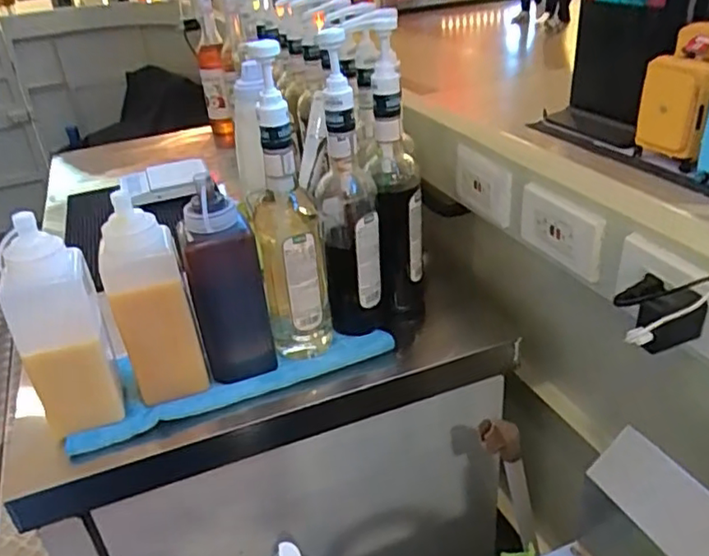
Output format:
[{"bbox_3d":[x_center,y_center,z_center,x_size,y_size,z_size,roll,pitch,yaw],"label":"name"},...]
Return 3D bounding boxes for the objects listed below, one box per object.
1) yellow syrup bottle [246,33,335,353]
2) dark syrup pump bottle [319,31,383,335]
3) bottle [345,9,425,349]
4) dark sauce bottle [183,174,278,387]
[{"bbox_3d":[-0.079,-0.069,0.703,0.074,0.362,0.068,-10,31,-6],"label":"yellow syrup bottle"},{"bbox_3d":[-0.010,-0.084,0.764,0.070,0.332,0.088,-7,30,-3],"label":"dark syrup pump bottle"},{"bbox_3d":[0.052,-0.104,0.810,0.066,0.407,0.090,-3,31,5],"label":"bottle"},{"bbox_3d":[-0.148,0.003,0.711,0.081,0.235,0.069,-12,31,-10],"label":"dark sauce bottle"}]

